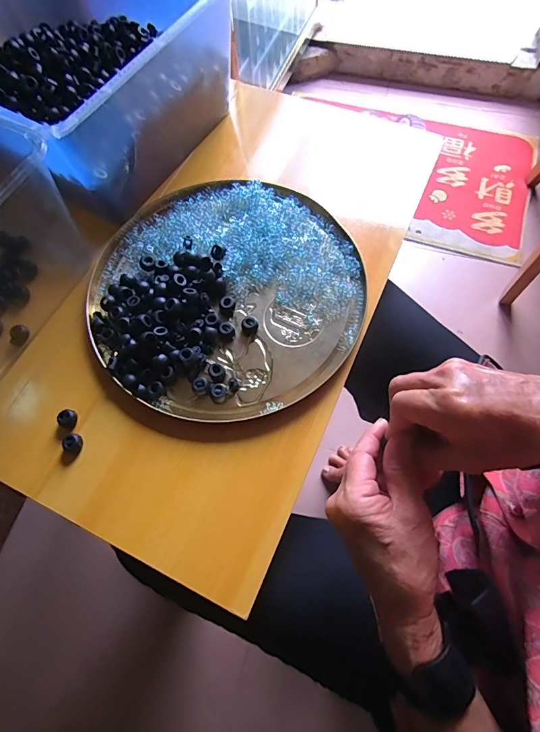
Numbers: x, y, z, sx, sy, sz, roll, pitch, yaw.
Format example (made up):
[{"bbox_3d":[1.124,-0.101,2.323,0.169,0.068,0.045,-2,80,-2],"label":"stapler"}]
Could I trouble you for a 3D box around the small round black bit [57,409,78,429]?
[{"bbox_3d":[-0.198,0.052,0.371,0.015,0.010,0.018,2,68,3],"label":"small round black bit"}]

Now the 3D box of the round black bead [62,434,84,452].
[{"bbox_3d":[-0.189,0.073,0.362,0.016,0.012,0.015,-4,68,1],"label":"round black bead"}]

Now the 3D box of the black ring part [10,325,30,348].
[{"bbox_3d":[-0.270,-0.033,0.407,0.018,0.010,0.022,32,73,14],"label":"black ring part"}]

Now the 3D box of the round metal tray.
[{"bbox_3d":[-0.049,-0.089,0.410,0.287,0.032,0.285,-1,68,2],"label":"round metal tray"}]

